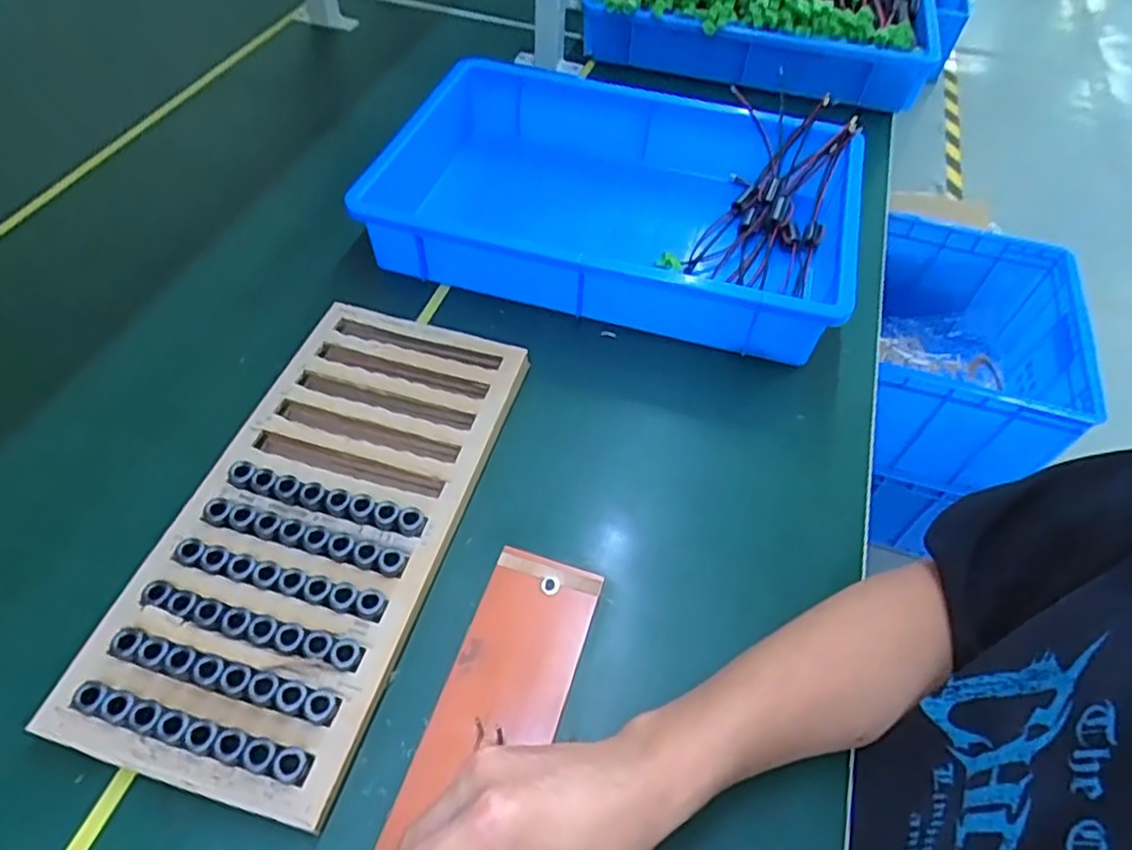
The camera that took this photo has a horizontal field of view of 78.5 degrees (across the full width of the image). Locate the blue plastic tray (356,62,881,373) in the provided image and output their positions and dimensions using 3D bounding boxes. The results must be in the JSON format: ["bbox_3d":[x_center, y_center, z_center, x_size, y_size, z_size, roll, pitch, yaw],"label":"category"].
[{"bbox_3d":[0.067,-0.215,0.668,0.410,0.101,0.286,14,53,8],"label":"blue plastic tray"}]

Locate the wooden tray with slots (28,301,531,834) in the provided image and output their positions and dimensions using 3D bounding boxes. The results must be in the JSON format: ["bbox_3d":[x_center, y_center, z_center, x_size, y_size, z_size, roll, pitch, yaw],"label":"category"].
[{"bbox_3d":[-0.164,0.059,0.481,0.175,0.032,0.352,15,54,9],"label":"wooden tray with slots"}]

